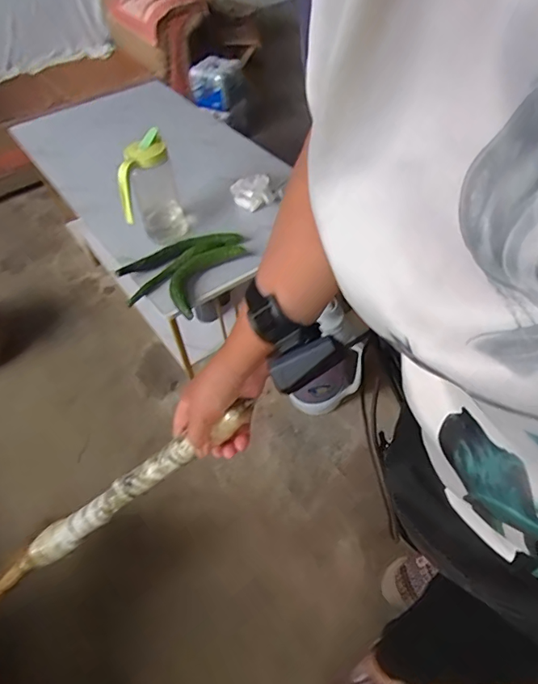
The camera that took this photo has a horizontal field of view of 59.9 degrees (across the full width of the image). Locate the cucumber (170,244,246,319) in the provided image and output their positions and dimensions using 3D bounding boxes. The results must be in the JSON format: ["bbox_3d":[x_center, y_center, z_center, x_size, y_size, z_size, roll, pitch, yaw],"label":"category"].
[{"bbox_3d":[-0.160,-0.166,1.106,0.094,0.037,0.246,20,53,22],"label":"cucumber"}]

